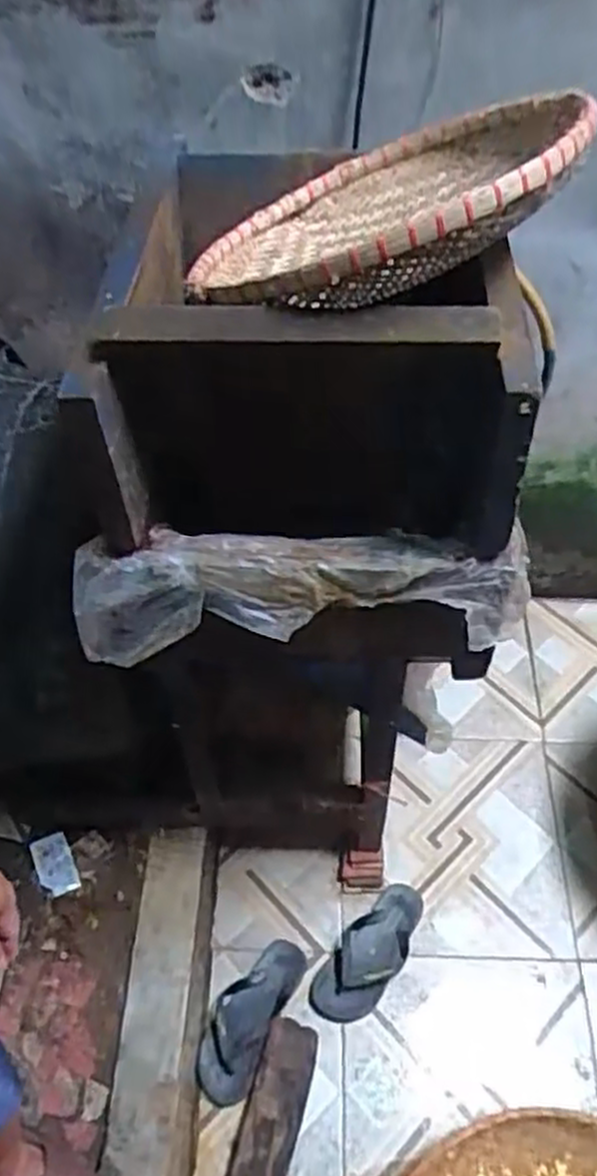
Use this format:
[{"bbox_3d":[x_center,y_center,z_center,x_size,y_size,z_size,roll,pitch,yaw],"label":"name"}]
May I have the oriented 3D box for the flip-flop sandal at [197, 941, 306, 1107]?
[{"bbox_3d":[-0.082,0.695,1.301,0.104,0.033,0.249,22,56,16],"label":"flip-flop sandal"}]

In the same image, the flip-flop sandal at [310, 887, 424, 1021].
[{"bbox_3d":[0.125,0.612,1.352,0.106,0.046,0.256,32,60,23],"label":"flip-flop sandal"}]

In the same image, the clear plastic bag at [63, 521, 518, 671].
[{"bbox_3d":[0.000,0.005,0.752,0.419,0.088,0.094,-4,52,-1],"label":"clear plastic bag"}]

